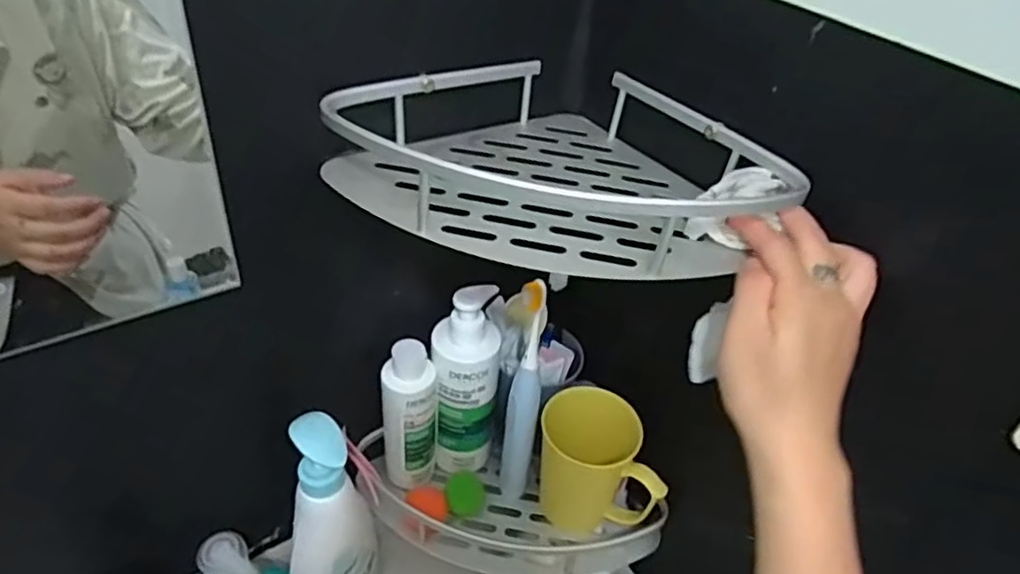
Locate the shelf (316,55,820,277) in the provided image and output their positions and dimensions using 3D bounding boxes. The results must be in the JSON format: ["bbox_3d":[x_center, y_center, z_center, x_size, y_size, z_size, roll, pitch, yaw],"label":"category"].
[{"bbox_3d":[0.027,-0.073,0.400,0.209,0.050,0.203,-21,46,-30],"label":"shelf"}]

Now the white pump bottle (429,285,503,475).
[{"bbox_3d":[-0.040,0.088,0.584,0.057,0.187,0.051,5,38,-2],"label":"white pump bottle"}]

